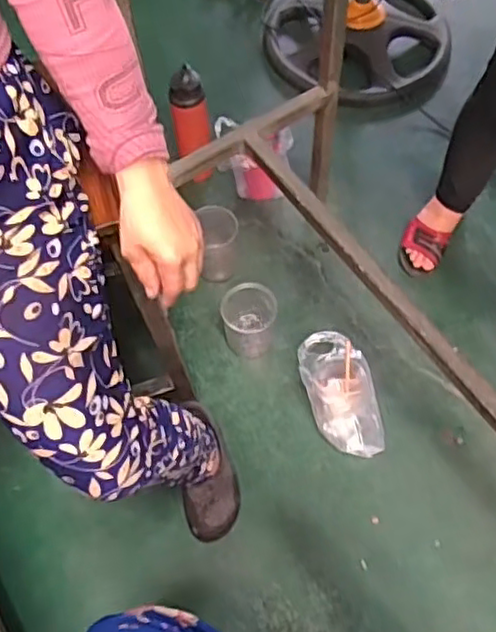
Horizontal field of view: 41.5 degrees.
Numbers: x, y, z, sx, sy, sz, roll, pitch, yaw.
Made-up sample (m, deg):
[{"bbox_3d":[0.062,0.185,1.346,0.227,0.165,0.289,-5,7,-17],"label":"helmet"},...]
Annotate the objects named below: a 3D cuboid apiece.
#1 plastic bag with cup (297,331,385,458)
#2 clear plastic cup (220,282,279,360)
[{"bbox_3d":[0.167,0.147,1.215,0.116,0.115,0.226,-18,63,-8],"label":"plastic bag with cup"},{"bbox_3d":[0.004,0.011,1.280,0.107,0.152,0.086,1,62,2],"label":"clear plastic cup"}]

